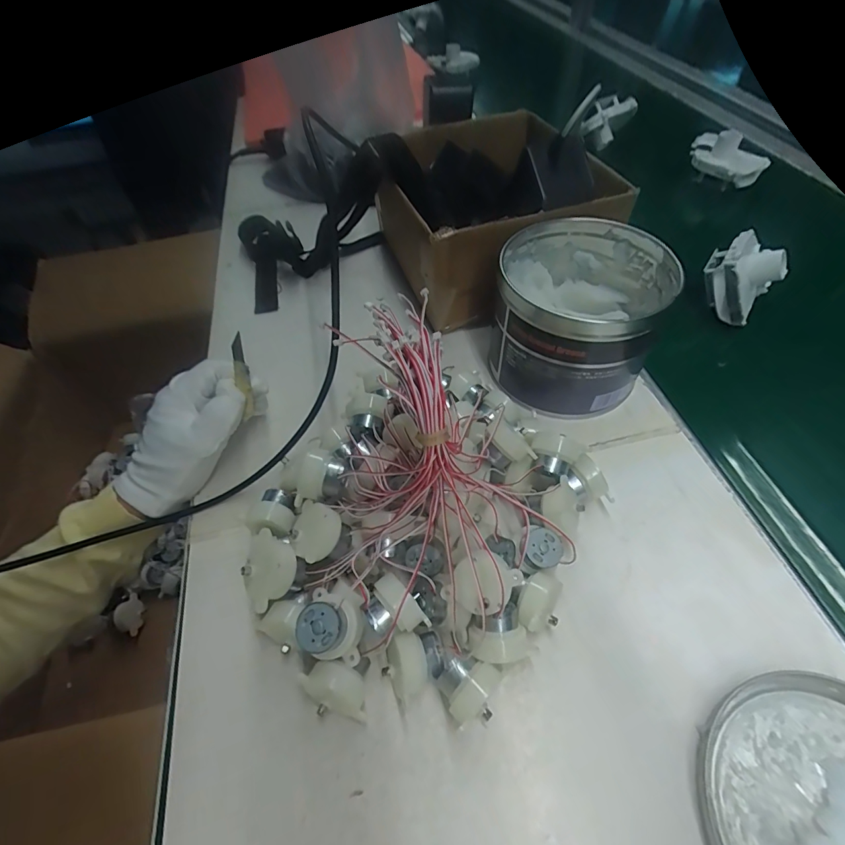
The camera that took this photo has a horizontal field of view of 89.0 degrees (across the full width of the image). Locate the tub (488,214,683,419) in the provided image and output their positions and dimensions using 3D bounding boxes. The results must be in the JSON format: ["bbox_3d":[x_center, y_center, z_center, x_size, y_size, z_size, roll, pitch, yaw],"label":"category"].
[{"bbox_3d":[0.123,-0.087,0.356,0.121,0.100,0.132,-2,53,2],"label":"tub"}]

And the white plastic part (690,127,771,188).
[{"bbox_3d":[0.408,-0.362,0.581,0.058,0.039,0.098,-29,57,-17],"label":"white plastic part"}]

